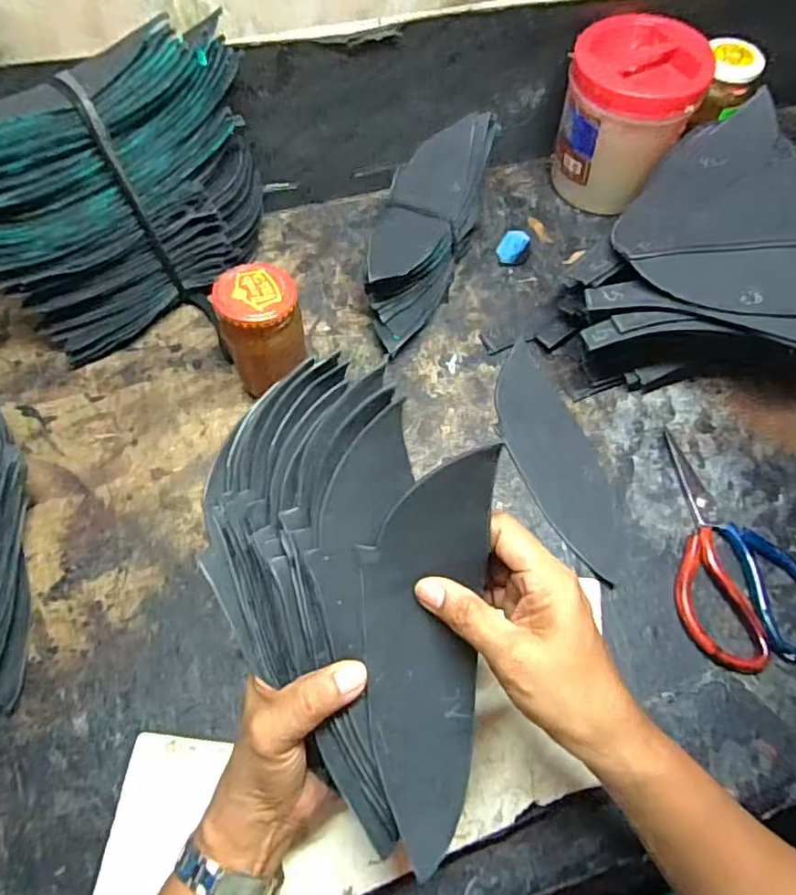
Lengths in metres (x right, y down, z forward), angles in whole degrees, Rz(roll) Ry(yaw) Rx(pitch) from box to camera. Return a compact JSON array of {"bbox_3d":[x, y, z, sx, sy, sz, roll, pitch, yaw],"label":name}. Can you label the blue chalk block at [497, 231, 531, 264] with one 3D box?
[{"bbox_3d":[0.113,-0.198,0.590,0.027,0.022,0.032,23,65,10],"label":"blue chalk block"}]

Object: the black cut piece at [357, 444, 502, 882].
[{"bbox_3d":[0.012,0.101,0.302,0.061,0.033,0.198,4,93,1],"label":"black cut piece"}]

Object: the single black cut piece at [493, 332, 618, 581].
[{"bbox_3d":[0.132,0.005,0.499,0.069,0.004,0.207,-19,65,-10],"label":"single black cut piece"}]

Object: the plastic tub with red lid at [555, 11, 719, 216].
[{"bbox_3d":[0.217,-0.320,0.586,0.113,0.134,0.107,0,63,-1],"label":"plastic tub with red lid"}]

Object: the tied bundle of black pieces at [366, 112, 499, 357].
[{"bbox_3d":[0.025,-0.202,0.560,0.076,0.077,0.237,18,65,8],"label":"tied bundle of black pieces"}]

